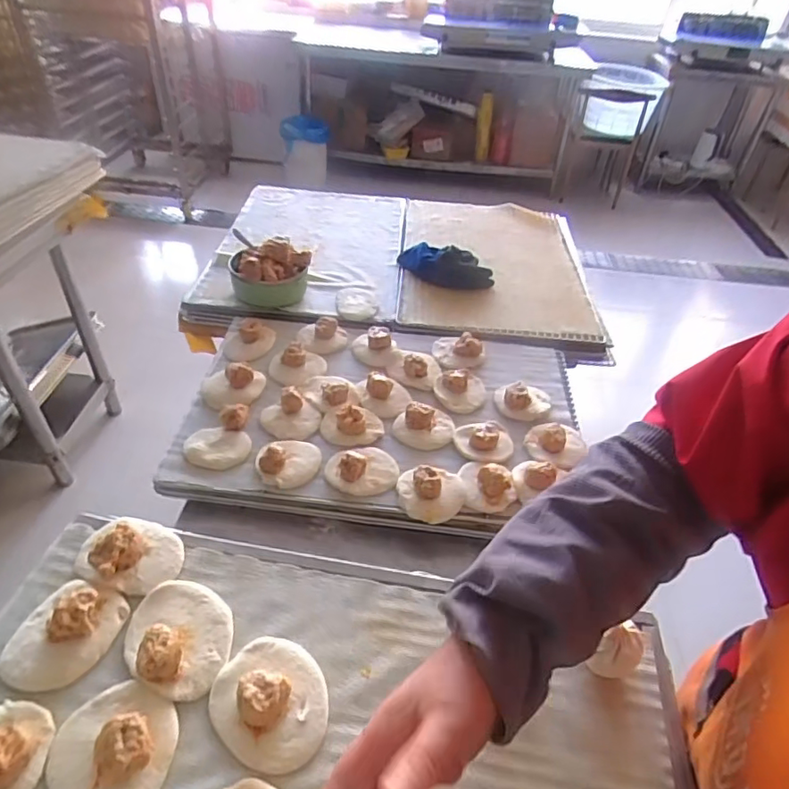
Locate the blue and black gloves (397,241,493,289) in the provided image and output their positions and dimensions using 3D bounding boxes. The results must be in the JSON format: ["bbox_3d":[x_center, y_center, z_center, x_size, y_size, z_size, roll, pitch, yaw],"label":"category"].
[{"bbox_3d":[0.107,-0.280,1.159,0.213,0.064,0.097,17,43,14],"label":"blue and black gloves"}]

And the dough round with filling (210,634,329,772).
[{"bbox_3d":[-0.100,0.245,0.446,0.099,0.033,0.089,30,47,25],"label":"dough round with filling"}]

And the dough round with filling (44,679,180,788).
[{"bbox_3d":[-0.215,0.265,0.412,0.088,0.029,0.091,3,41,-2],"label":"dough round with filling"}]

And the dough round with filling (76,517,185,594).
[{"bbox_3d":[-0.259,0.149,0.533,0.096,0.034,0.071,10,42,6],"label":"dough round with filling"}]

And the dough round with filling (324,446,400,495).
[{"bbox_3d":[-0.043,0.090,0.744,0.099,0.035,0.084,1,41,-5],"label":"dough round with filling"}]

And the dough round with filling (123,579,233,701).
[{"bbox_3d":[-0.191,0.206,0.481,0.099,0.031,0.088,20,44,17],"label":"dough round with filling"}]

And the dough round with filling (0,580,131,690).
[{"bbox_3d":[-0.288,0.200,0.471,0.079,0.035,0.091,14,42,10],"label":"dough round with filling"}]

